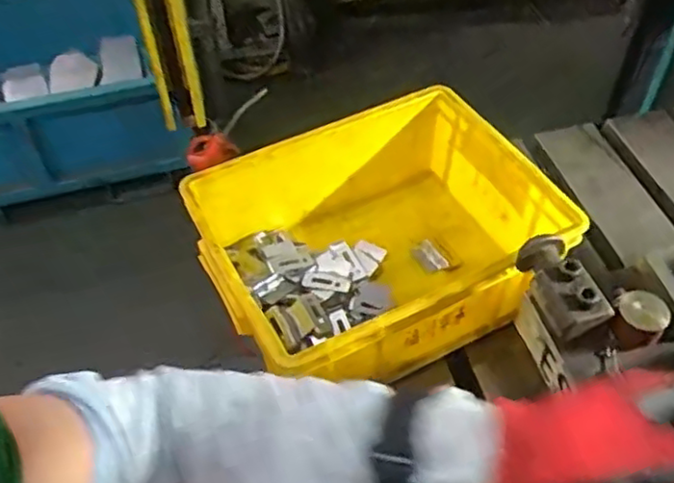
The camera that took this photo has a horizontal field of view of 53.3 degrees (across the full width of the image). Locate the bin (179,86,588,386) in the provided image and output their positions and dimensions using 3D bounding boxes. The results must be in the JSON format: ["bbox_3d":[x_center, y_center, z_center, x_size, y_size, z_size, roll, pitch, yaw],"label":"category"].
[{"bbox_3d":[0.038,0.002,0.716,0.339,0.135,0.260,-23,53,-19],"label":"bin"}]

